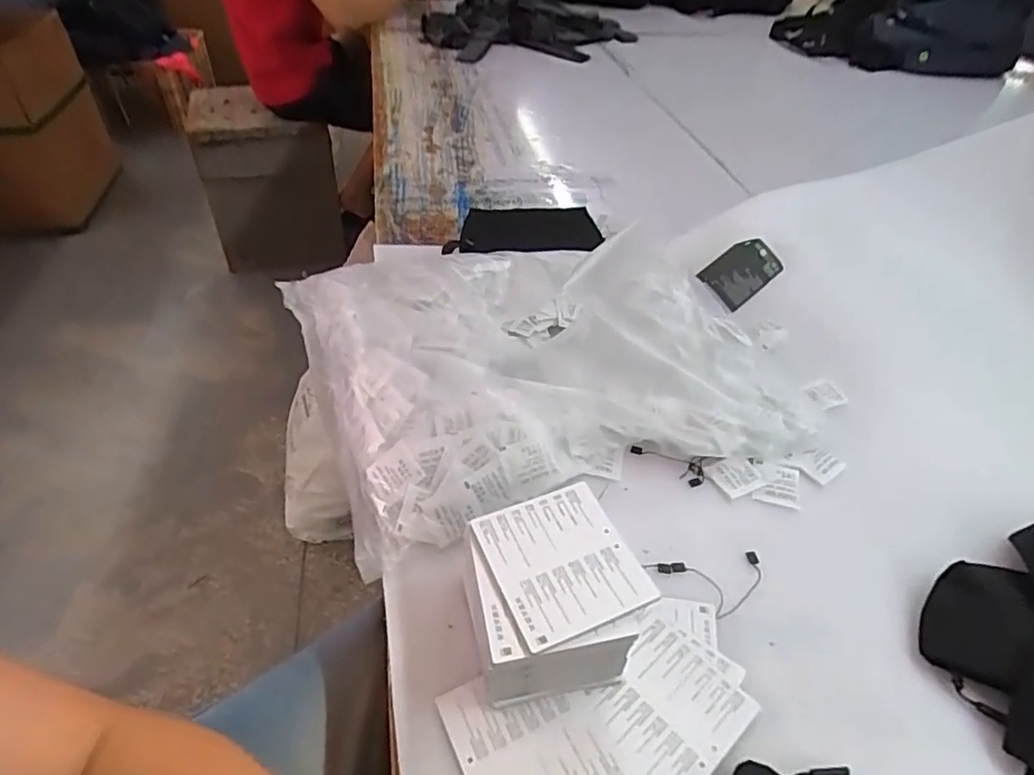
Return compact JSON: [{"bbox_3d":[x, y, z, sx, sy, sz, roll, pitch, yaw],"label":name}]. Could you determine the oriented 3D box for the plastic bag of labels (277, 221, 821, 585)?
[{"bbox_3d":[0.043,-0.035,0.604,0.506,0.074,0.363,-8,44,-12],"label":"plastic bag of labels"}]

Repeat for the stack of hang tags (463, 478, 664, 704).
[{"bbox_3d":[0.022,0.139,0.415,0.110,0.071,0.114,-6,44,-9],"label":"stack of hang tags"}]

